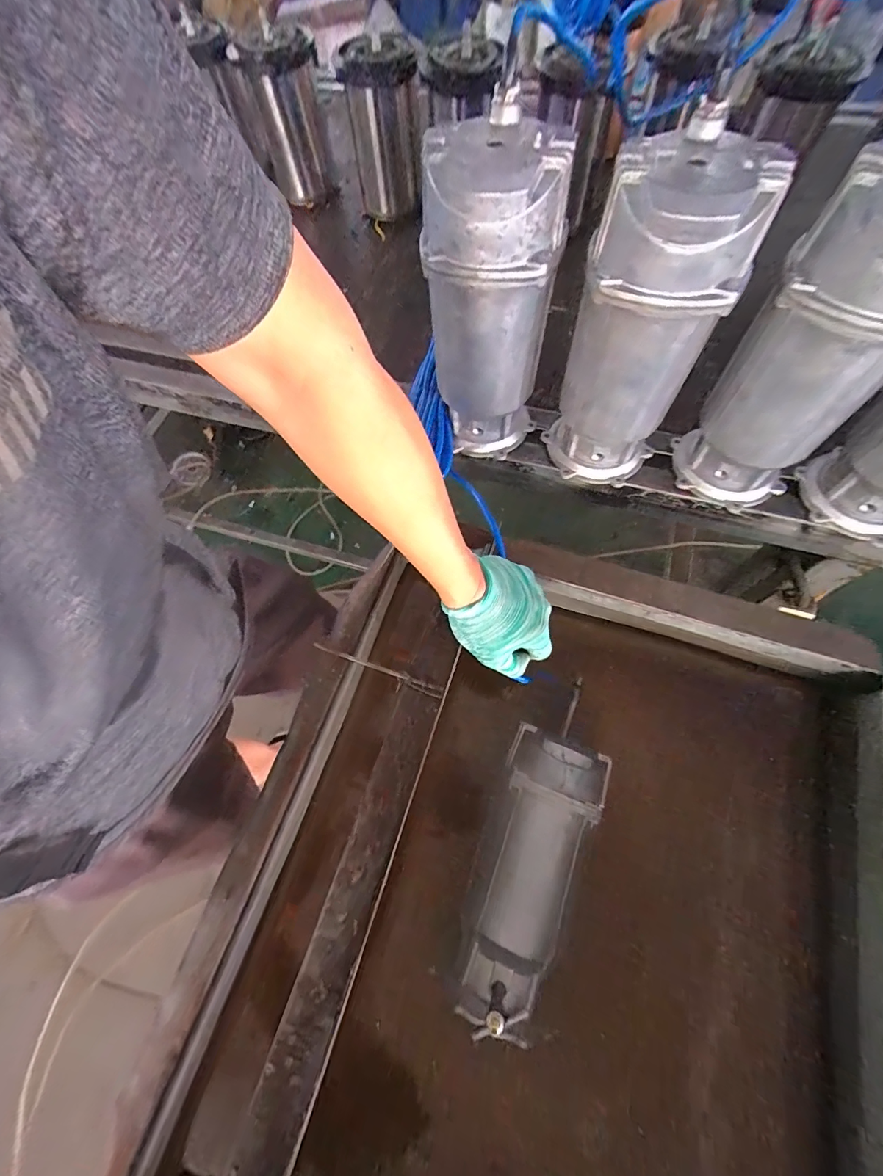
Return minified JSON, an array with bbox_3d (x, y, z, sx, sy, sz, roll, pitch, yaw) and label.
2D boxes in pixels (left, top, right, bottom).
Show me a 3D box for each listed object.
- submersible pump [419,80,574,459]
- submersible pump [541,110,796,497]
[{"bbox_3d":[0.050,-0.280,0.466,0.123,0.292,0.111,-1,66,3],"label":"submersible pump"},{"bbox_3d":[0.194,-0.245,0.442,0.126,0.290,0.105,23,69,12],"label":"submersible pump"}]

